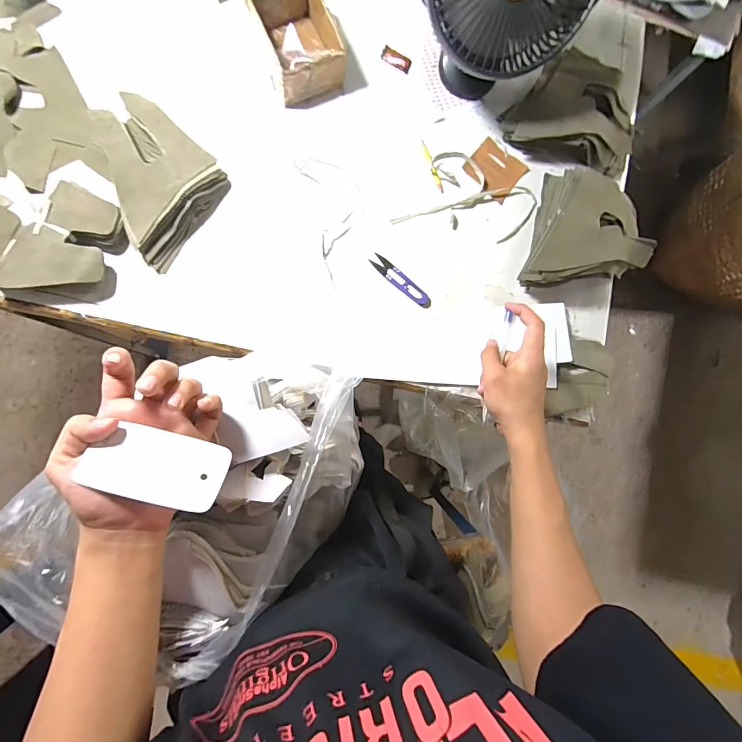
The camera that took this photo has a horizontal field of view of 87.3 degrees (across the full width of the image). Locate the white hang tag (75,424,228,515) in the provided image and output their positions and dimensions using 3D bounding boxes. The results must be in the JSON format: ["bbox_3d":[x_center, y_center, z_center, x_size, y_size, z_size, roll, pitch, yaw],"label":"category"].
[{"bbox_3d":[-0.163,0.072,0.300,0.099,0.005,0.053,16,54,-2],"label":"white hang tag"}]

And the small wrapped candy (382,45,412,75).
[{"bbox_3d":[0.040,-0.484,0.603,0.049,0.006,0.027,28,82,-3],"label":"small wrapped candy"}]

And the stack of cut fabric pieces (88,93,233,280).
[{"bbox_3d":[-0.301,-0.257,0.517,0.188,0.042,0.161,41,82,-2],"label":"stack of cut fabric pieces"}]

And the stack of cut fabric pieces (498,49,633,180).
[{"bbox_3d":[0.311,-0.383,0.589,0.212,0.069,0.123,12,83,-5],"label":"stack of cut fabric pieces"}]

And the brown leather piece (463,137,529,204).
[{"bbox_3d":[0.194,-0.312,0.604,0.082,0.011,0.077,38,79,-1],"label":"brown leather piece"}]

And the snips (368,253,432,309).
[{"bbox_3d":[0.045,-0.132,0.566,0.107,0.011,0.024,38,82,-2],"label":"snips"}]

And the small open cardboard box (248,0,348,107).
[{"bbox_3d":[-0.103,-0.464,0.555,0.107,0.058,0.132,-25,88,-8],"label":"small open cardboard box"}]

